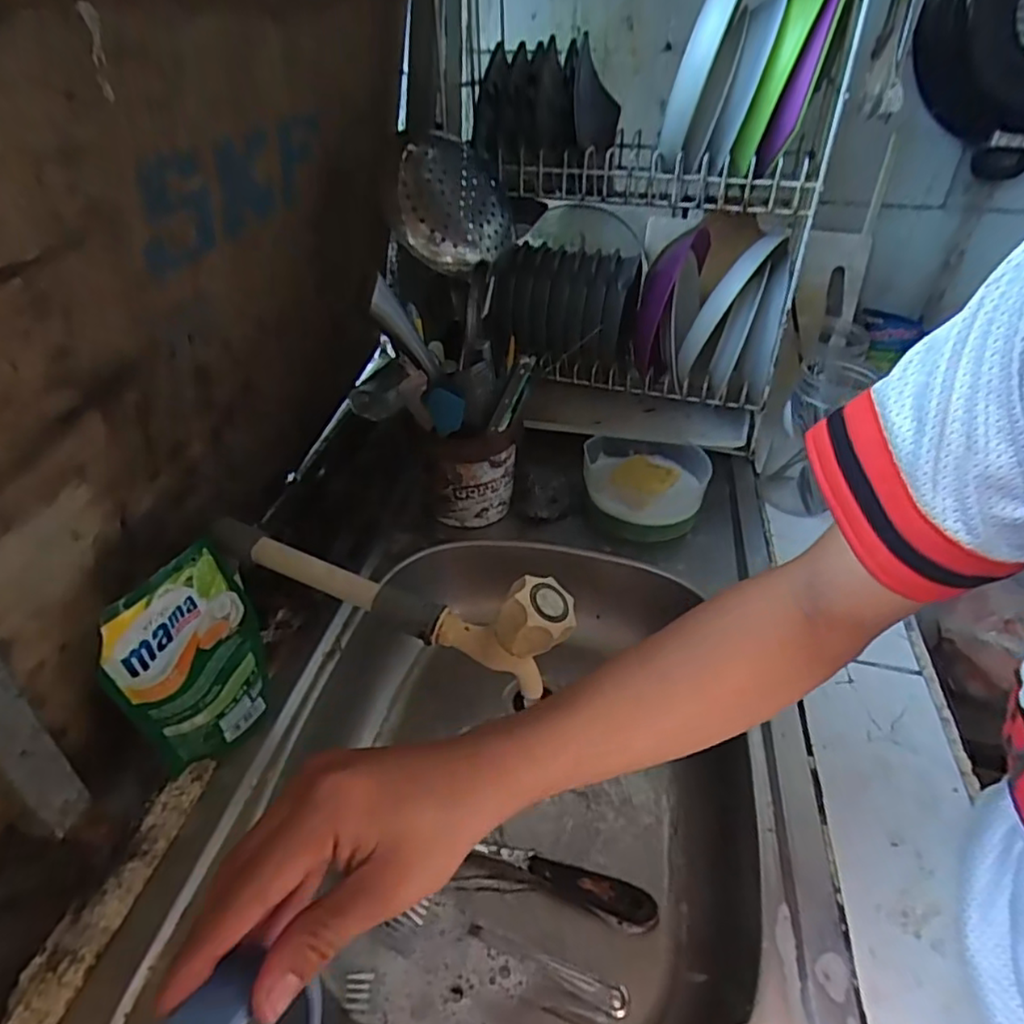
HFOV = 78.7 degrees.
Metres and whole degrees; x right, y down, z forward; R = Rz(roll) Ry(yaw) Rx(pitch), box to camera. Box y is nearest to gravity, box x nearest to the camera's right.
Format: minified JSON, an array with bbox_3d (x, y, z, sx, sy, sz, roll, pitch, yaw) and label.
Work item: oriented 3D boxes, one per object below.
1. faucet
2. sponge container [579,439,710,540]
[{"bbox_3d":[-0.079,0.063,0.474,0.259,0.093,0.049,17,39,19],"label":"faucet"},{"bbox_3d":[0.161,-0.040,0.764,0.141,0.060,0.154,3,37,0],"label":"sponge container"}]

